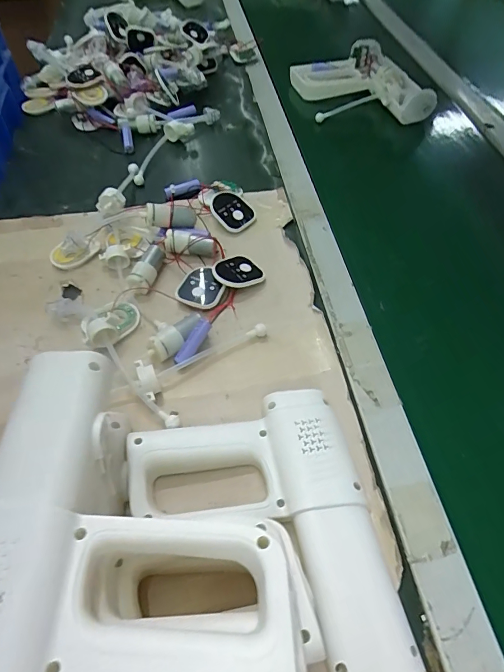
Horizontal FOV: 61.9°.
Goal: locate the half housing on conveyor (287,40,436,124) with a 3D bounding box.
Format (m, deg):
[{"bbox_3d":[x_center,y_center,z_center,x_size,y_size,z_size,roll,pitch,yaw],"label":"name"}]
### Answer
[{"bbox_3d":[0.182,-0.436,0.734,0.201,0.041,0.221,-12,54,-7],"label":"half housing on conveyor"}]

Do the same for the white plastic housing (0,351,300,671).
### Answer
[{"bbox_3d":[-0.070,0.092,0.235,0.165,0.035,0.200,-5,54,-3],"label":"white plastic housing"}]

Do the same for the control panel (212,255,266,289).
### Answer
[{"bbox_3d":[-0.017,-0.075,0.480,0.055,0.008,0.044,-16,66,-23],"label":"control panel"}]

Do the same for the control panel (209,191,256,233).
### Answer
[{"bbox_3d":[-0.024,-0.163,0.541,0.050,0.012,0.058,-32,82,-21],"label":"control panel"}]

